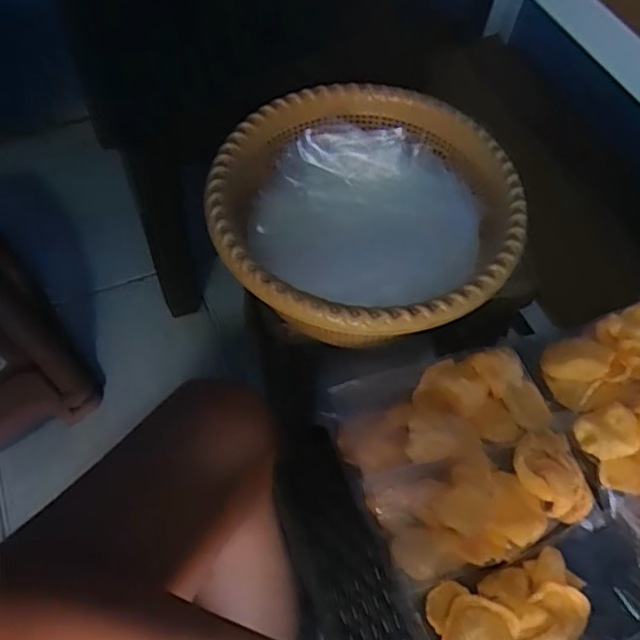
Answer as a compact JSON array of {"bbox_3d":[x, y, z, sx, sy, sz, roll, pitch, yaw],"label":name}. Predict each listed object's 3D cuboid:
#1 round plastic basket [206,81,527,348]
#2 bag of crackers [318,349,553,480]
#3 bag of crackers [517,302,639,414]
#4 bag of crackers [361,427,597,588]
[{"bbox_3d":[0.043,-0.088,0.561,0.263,0.096,0.253,1,59,-2],"label":"round plastic basket"},{"bbox_3d":[0.103,0.080,0.519,0.183,0.049,0.085,-11,60,-9],"label":"bag of crackers"},{"bbox_3d":[0.287,0.021,0.555,0.187,0.026,0.082,-21,61,2],"label":"bag of crackers"},{"bbox_3d":[0.130,0.143,0.484,0.176,0.039,0.084,-14,61,-11],"label":"bag of crackers"}]

